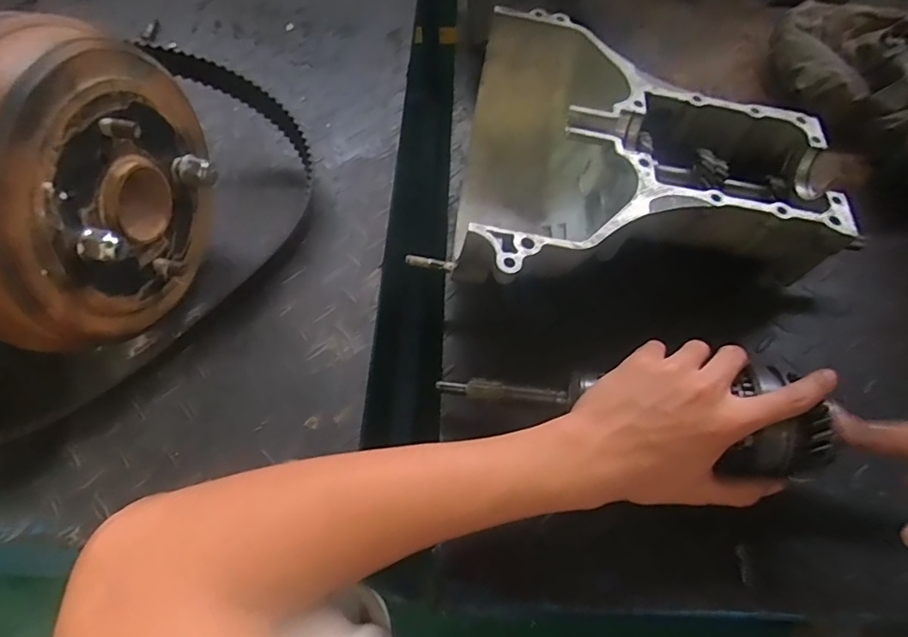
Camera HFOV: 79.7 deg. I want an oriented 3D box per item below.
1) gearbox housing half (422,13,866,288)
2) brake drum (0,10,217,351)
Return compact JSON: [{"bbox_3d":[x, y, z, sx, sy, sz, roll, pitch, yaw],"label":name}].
[{"bbox_3d":[0.153,-0.133,0.480,0.298,0.131,0.270,-8,60,-4],"label":"gearbox housing half"},{"bbox_3d":[-0.256,-0.081,0.402,0.103,0.224,0.214,2,60,2],"label":"brake drum"}]

